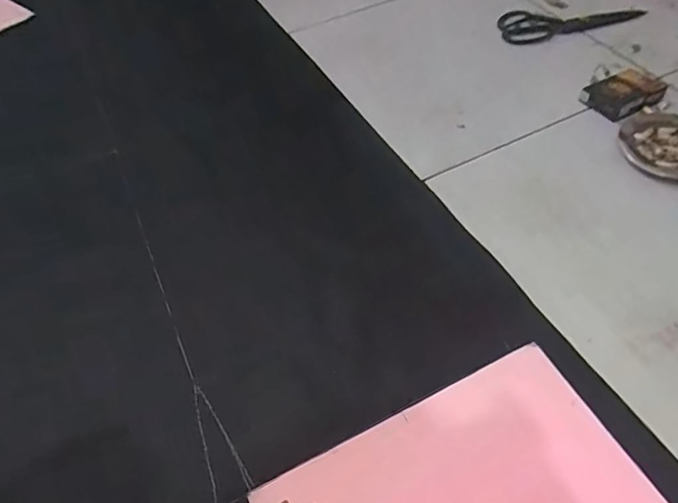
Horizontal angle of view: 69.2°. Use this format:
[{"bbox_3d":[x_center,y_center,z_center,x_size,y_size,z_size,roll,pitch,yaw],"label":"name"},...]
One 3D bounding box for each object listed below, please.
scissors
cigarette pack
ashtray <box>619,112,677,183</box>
[{"bbox_3d":[0.364,-0.369,0.778,0.225,0.008,0.078,-13,54,-6],"label":"scissors"},{"bbox_3d":[0.379,-0.208,0.652,0.095,0.026,0.064,-24,56,-14],"label":"cigarette pack"},{"bbox_3d":[0.406,-0.130,0.600,0.112,0.014,0.116,-2,54,2],"label":"ashtray"}]

